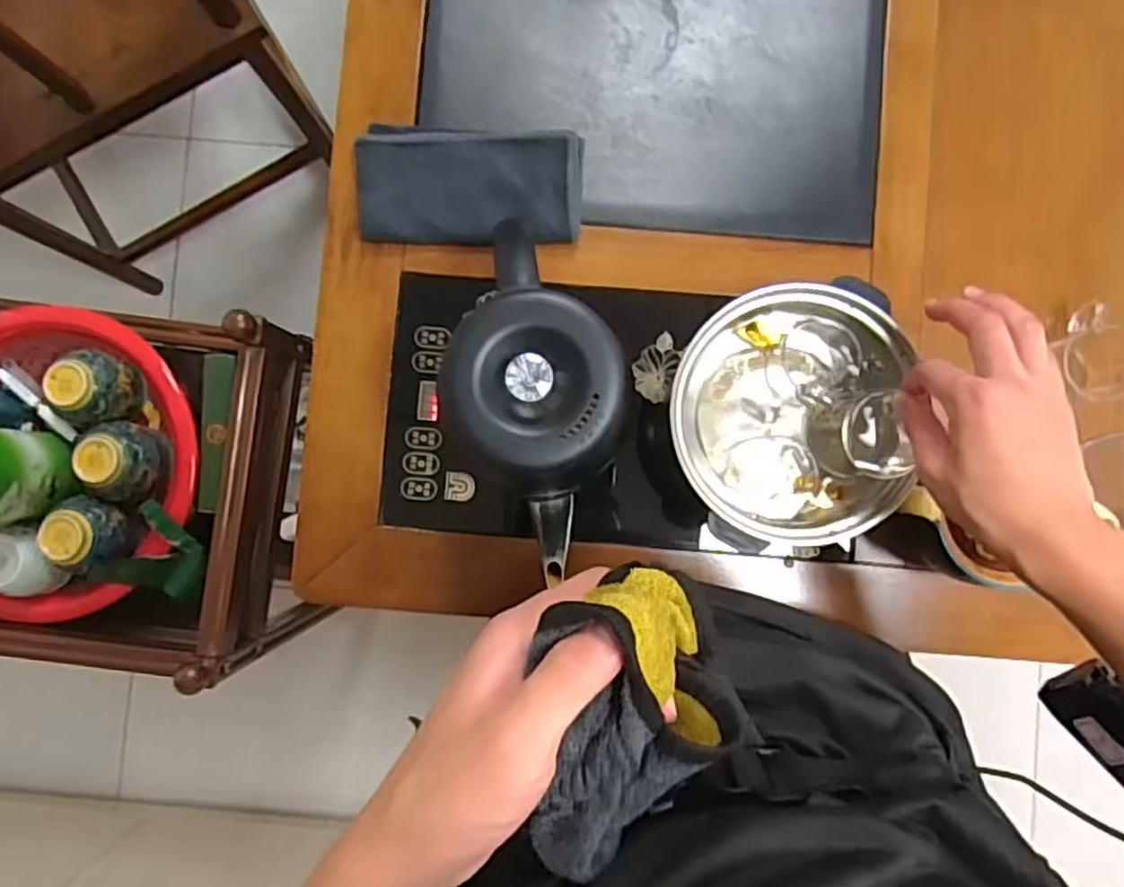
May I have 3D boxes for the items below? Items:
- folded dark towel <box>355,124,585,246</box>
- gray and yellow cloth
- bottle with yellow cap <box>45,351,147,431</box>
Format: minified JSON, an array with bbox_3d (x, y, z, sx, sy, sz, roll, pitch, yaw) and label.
[{"bbox_3d":[-0.071,-0.200,0.551,0.170,0.031,0.093,1,87,-1],"label":"folded dark towel"},{"bbox_3d":[0.020,0.097,0.253,0.084,0.058,0.092,-23,88,-2],"label":"gray and yellow cloth"},{"bbox_3d":[-0.429,-0.051,0.660,0.055,0.064,0.064,-5,87,-1],"label":"bottle with yellow cap"}]

